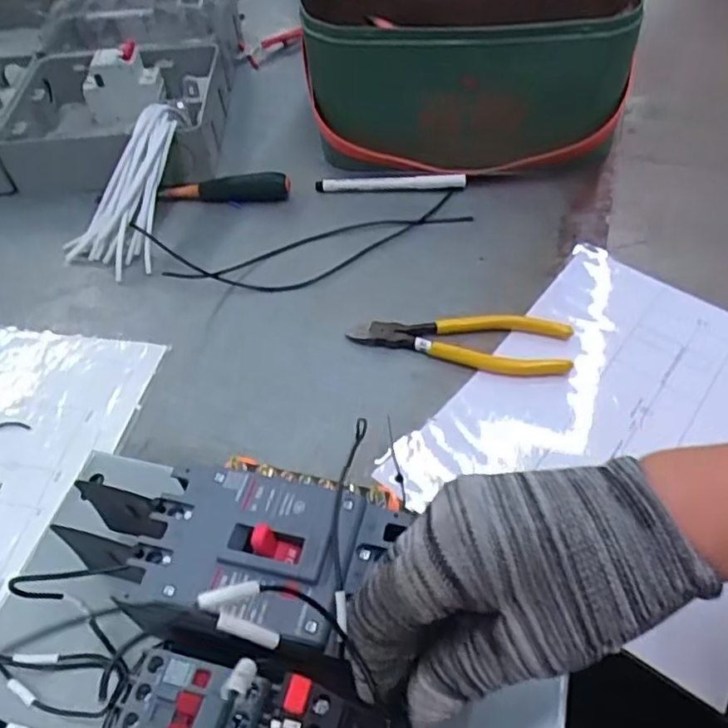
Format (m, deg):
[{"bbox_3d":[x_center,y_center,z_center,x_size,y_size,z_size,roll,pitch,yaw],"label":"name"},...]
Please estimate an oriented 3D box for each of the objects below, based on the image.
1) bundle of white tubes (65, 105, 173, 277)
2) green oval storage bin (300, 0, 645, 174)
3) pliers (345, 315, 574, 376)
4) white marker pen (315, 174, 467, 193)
[{"bbox_3d":[-0.213,-0.166,0.591,0.079,0.028,0.167,10,75,11],"label":"bundle of white tubes"},{"bbox_3d":[0.107,-0.320,0.671,0.318,0.146,0.244,-2,50,0],"label":"green oval storage bin"},{"bbox_3d":[0.072,-0.018,0.497,0.164,0.013,0.050,4,50,5],"label":"pliers"},{"bbox_3d":[0.026,-0.177,0.635,0.142,0.015,0.015,-1,50,1],"label":"white marker pen"}]

